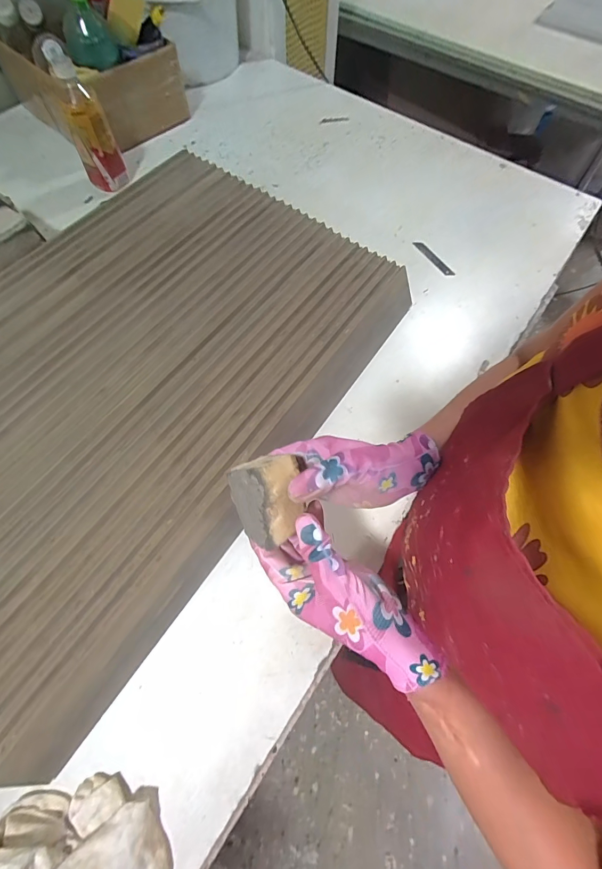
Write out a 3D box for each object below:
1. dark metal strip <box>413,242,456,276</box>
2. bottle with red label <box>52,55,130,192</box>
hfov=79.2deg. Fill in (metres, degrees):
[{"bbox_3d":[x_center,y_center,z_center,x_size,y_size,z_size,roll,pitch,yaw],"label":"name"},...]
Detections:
[{"bbox_3d":[0.250,-0.333,0.688,0.017,0.004,0.104,-30,68,-6],"label":"dark metal strip"},{"bbox_3d":[-0.375,-0.538,0.652,0.069,0.177,0.058,-17,68,-10],"label":"bottle with red label"}]

